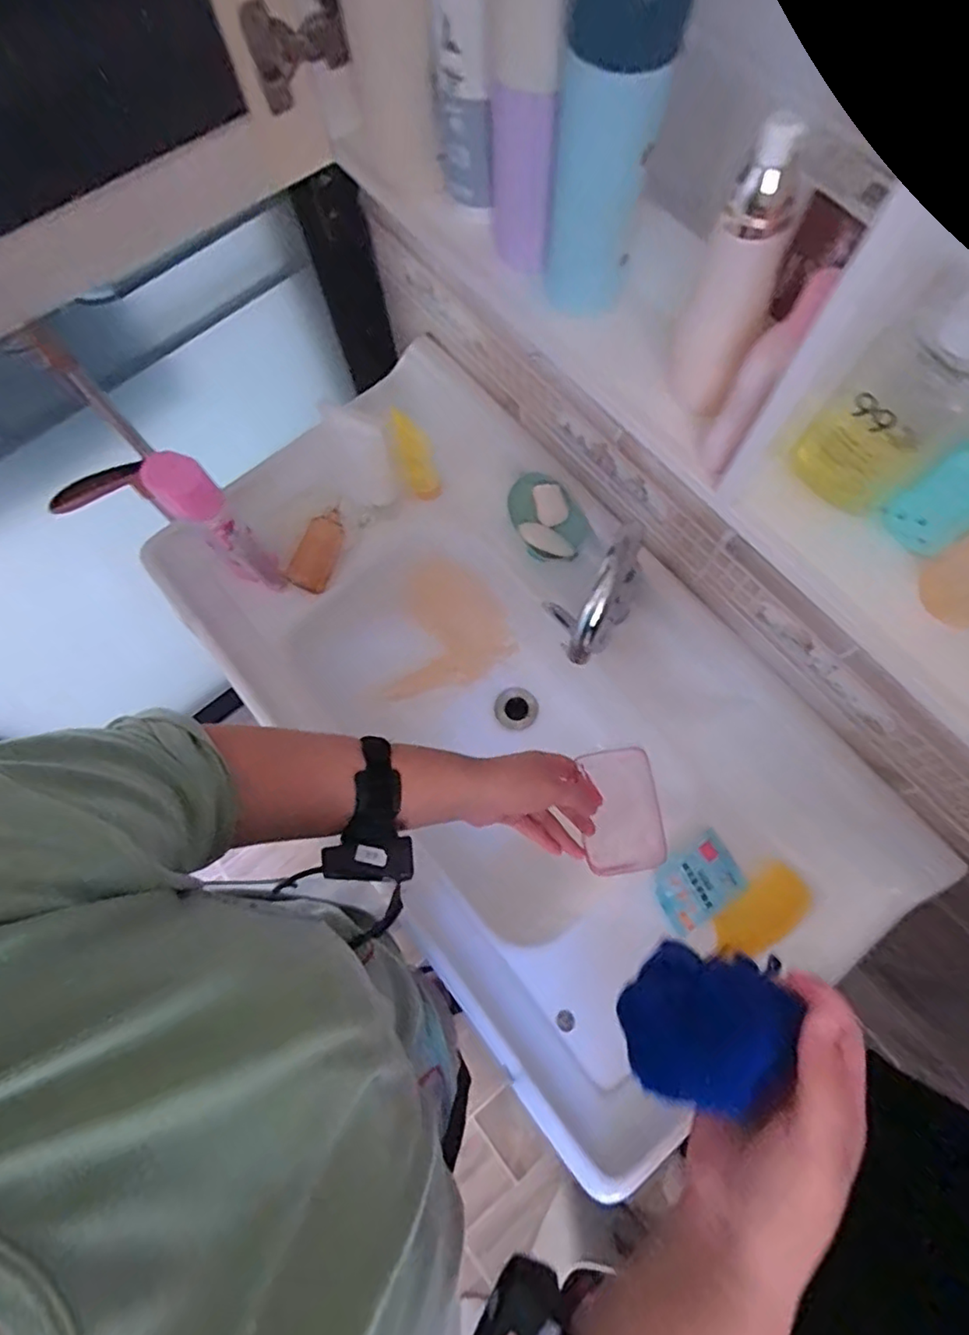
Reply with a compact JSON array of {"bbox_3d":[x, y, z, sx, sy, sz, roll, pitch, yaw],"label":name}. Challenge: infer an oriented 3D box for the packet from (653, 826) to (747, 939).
[{"bbox_3d":[0.232,0.232,0.648,0.097,0.022,0.070,-30,75,-7],"label":"packet"}]

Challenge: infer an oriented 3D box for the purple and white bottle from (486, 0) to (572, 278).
[{"bbox_3d":[0.027,-0.326,0.347,0.049,0.192,0.048,1,74,2],"label":"purple and white bottle"}]

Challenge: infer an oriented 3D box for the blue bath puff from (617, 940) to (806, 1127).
[{"bbox_3d":[0.123,0.199,0.339,0.078,0.059,0.072,6,74,4],"label":"blue bath puff"}]

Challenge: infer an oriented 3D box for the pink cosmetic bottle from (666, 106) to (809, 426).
[{"bbox_3d":[0.132,-0.198,0.320,0.040,0.146,0.042,0,74,2],"label":"pink cosmetic bottle"}]

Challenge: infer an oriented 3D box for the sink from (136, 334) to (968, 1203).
[{"bbox_3d":[0.028,0.052,0.755,0.470,0.188,0.863,-40,76,-9],"label":"sink"}]

